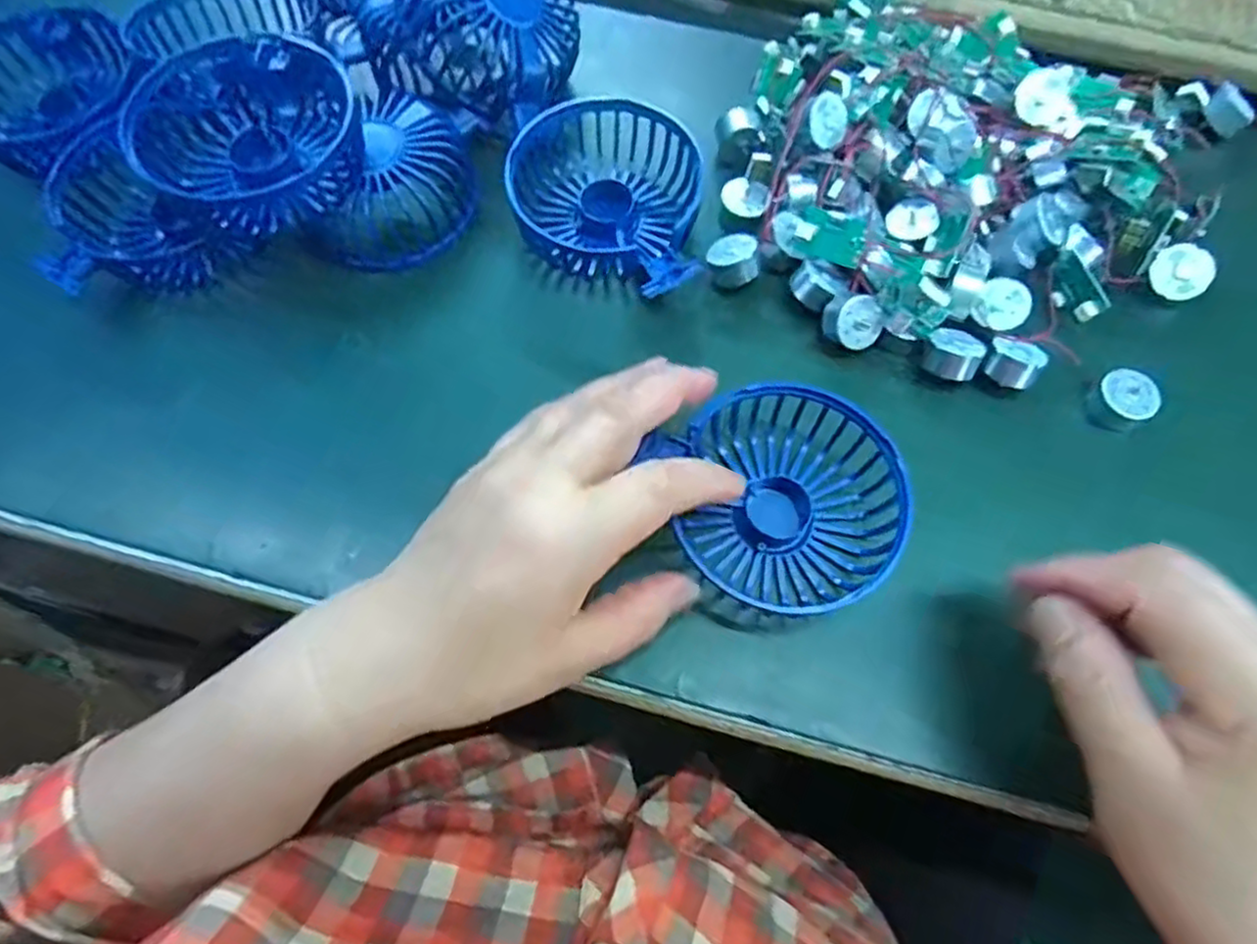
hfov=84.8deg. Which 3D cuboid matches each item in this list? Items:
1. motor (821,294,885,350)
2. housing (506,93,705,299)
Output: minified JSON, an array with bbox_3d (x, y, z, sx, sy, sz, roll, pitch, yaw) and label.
[{"bbox_3d":[0.100,-0.067,0.305,0.025,0.011,0.023,16,111,-10],"label":"motor"},{"bbox_3d":[-0.004,-0.133,0.325,0.095,0.030,0.083,28,70,10],"label":"housing"}]

